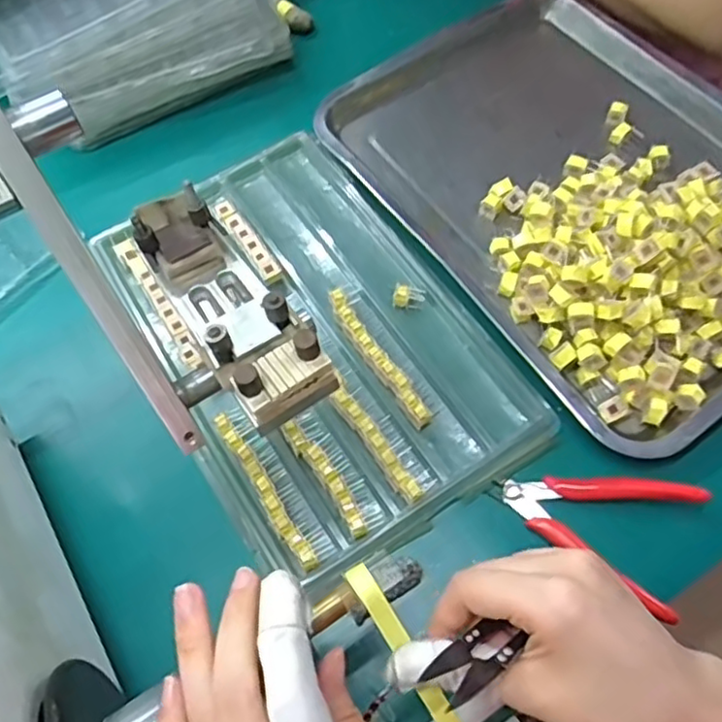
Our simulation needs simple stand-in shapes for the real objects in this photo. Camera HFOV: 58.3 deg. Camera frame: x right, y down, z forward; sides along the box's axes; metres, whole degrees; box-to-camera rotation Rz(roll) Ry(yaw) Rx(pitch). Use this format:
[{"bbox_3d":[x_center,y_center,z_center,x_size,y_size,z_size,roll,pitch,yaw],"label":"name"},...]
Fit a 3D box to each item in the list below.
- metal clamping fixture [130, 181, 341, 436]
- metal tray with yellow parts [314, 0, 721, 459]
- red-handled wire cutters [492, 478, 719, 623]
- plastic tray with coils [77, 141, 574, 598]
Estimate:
[{"bbox_3d":[-0.061,-0.031,0.293,0.048,0.036,0.136,-29,67,-13],"label":"metal clamping fixture"},{"bbox_3d":[0.174,-0.147,0.507,0.284,0.049,0.396,-33,68,-15],"label":"metal tray with yellow parts"},{"bbox_3d":[0.147,0.094,0.401,0.115,0.015,0.078,24,66,12],"label":"red-handled wire cutters"},{"bbox_3d":[-0.041,-0.021,0.464,0.205,0.020,0.311,-31,67,-14],"label":"plastic tray with coils"}]

